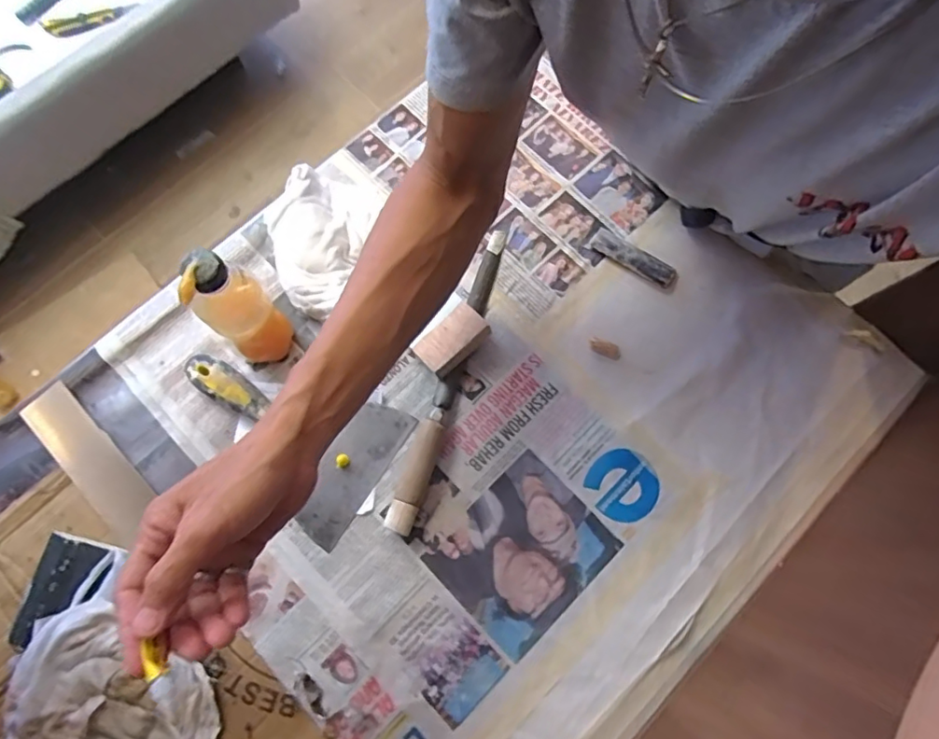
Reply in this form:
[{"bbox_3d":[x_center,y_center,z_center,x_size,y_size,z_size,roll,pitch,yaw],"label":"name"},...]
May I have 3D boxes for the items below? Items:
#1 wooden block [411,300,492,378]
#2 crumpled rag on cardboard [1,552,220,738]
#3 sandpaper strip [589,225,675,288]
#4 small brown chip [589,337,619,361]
[{"bbox_3d":[-0.017,-0.027,0.551,0.070,0.029,0.040,-43,80,-11],"label":"wooden block"},{"bbox_3d":[-0.296,0.277,0.459,0.178,0.032,0.139,40,78,9],"label":"crumpled rag on cardboard"},{"bbox_3d":[0.171,-0.118,0.589,0.092,0.009,0.027,36,77,8],"label":"sandpaper strip"},{"bbox_3d":[0.138,-0.021,0.566,0.031,0.004,0.016,27,76,6],"label":"small brown chip"}]

